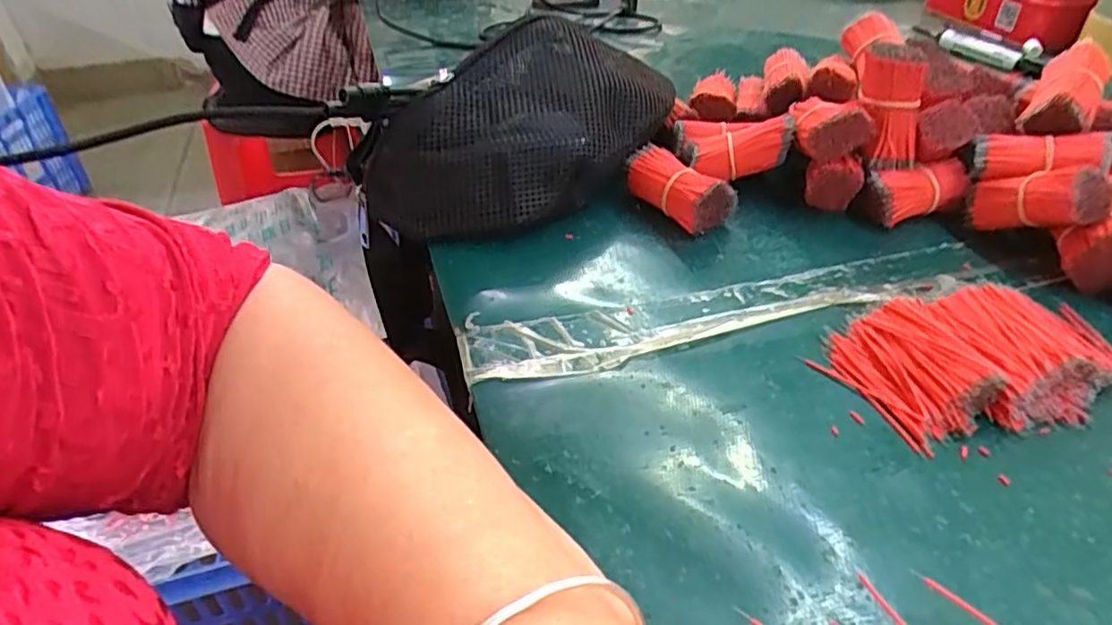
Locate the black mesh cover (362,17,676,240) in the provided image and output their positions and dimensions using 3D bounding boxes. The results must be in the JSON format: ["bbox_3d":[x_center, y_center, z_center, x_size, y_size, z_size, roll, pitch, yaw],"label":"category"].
[{"bbox_3d":[-0.013,-0.121,0.433,0.213,0.088,0.101,-32,48,-33],"label":"black mesh cover"}]

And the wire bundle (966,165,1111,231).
[{"bbox_3d":[0.278,-0.065,0.382,0.023,0.031,0.069,-24,12,-26],"label":"wire bundle"}]

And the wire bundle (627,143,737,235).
[{"bbox_3d":[0.078,-0.080,0.425,0.028,0.039,0.072,-29,46,-30],"label":"wire bundle"}]

